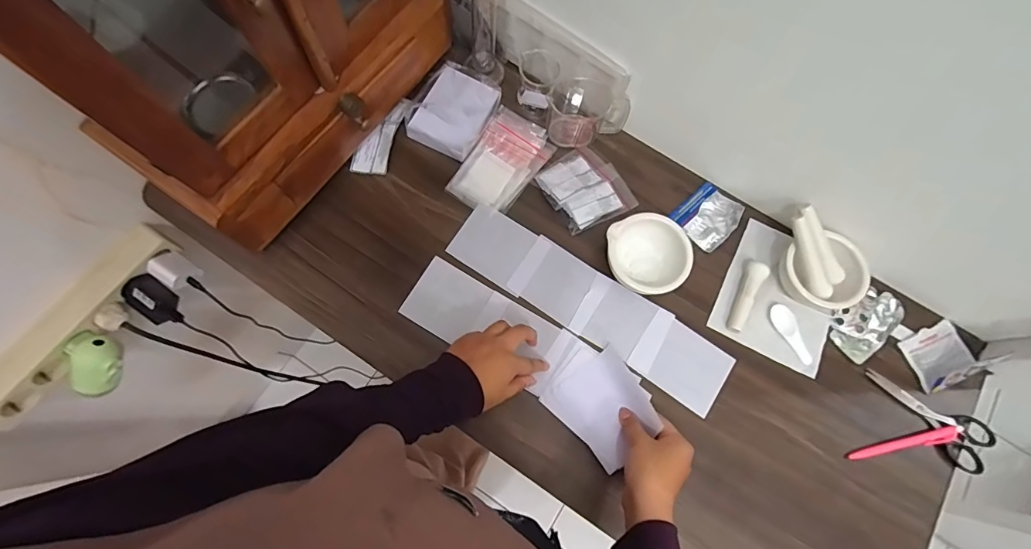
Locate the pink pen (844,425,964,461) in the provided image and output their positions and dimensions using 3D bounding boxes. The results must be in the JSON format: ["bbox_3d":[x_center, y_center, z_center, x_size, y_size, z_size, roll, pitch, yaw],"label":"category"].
[{"bbox_3d":[0.456,0.196,0.527,0.142,0.009,0.017,-11,75,-4],"label":"pink pen"}]

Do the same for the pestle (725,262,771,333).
[{"bbox_3d":[0.286,0.027,0.561,0.023,0.020,0.091,27,76,6],"label":"pestle"}]

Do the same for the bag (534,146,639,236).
[{"bbox_3d":[0.091,-0.115,0.592,0.102,0.021,0.108,-34,78,-10],"label":"bag"}]

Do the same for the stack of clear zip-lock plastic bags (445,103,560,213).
[{"bbox_3d":[-0.018,-0.147,0.596,0.087,0.026,0.134,32,77,7],"label":"stack of clear zip-lock plastic bags"}]

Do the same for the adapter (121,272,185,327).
[{"bbox_3d":[-0.479,0.040,0.602,0.074,0.038,0.046,37,76,7],"label":"adapter"}]

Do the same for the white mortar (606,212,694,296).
[{"bbox_3d":[0.158,-0.022,0.553,0.101,0.056,0.086,28,76,6],"label":"white mortar"}]

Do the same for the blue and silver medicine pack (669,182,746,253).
[{"bbox_3d":[0.257,-0.080,0.593,0.069,0.019,0.077,44,78,10],"label":"blue and silver medicine pack"}]

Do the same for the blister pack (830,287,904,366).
[{"bbox_3d":[0.438,0.059,0.562,0.098,0.012,0.061,-38,79,-10],"label":"blister pack"}]

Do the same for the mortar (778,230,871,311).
[{"bbox_3d":[0.376,0.000,0.549,0.077,0.056,0.090,-23,77,-7],"label":"mortar"}]

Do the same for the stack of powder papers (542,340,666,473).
[{"bbox_3d":[0.099,0.142,0.518,0.117,0.033,0.102,44,78,10],"label":"stack of powder papers"}]

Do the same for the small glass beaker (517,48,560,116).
[{"bbox_3d":[0.030,-0.254,0.604,0.049,0.068,0.051,10,75,2],"label":"small glass beaker"}]

